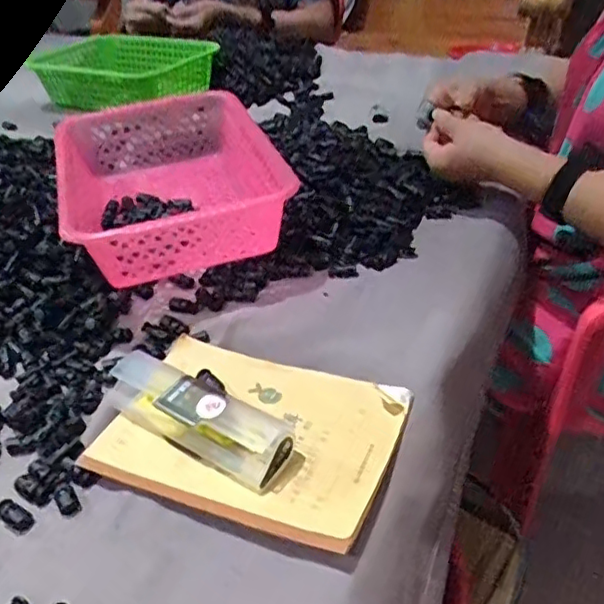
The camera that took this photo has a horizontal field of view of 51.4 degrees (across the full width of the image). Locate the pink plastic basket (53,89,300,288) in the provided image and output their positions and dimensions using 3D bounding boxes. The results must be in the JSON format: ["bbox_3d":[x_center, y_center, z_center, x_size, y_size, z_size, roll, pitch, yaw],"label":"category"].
[{"bbox_3d":[-0.139,-0.122,0.662,0.205,0.092,0.270,-14,36,-13],"label":"pink plastic basket"}]

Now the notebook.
[{"bbox_3d":[-0.038,0.091,0.460,0.207,0.014,0.140,12,38,22],"label":"notebook"}]

